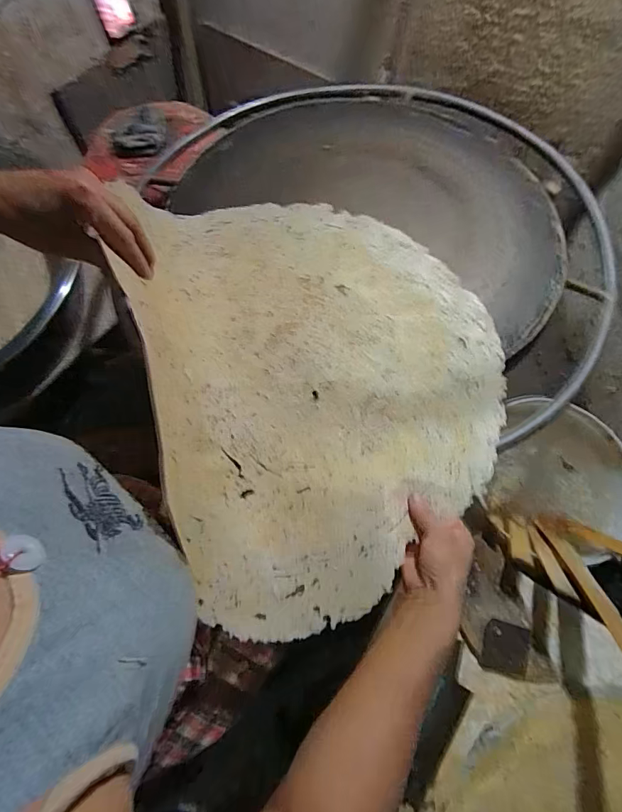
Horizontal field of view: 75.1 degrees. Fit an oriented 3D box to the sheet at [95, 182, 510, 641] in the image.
[{"bbox_3d":[0.023,-0.095,0.500,0.437,0.128,0.578,-18,67,-12],"label":"sheet"}]

